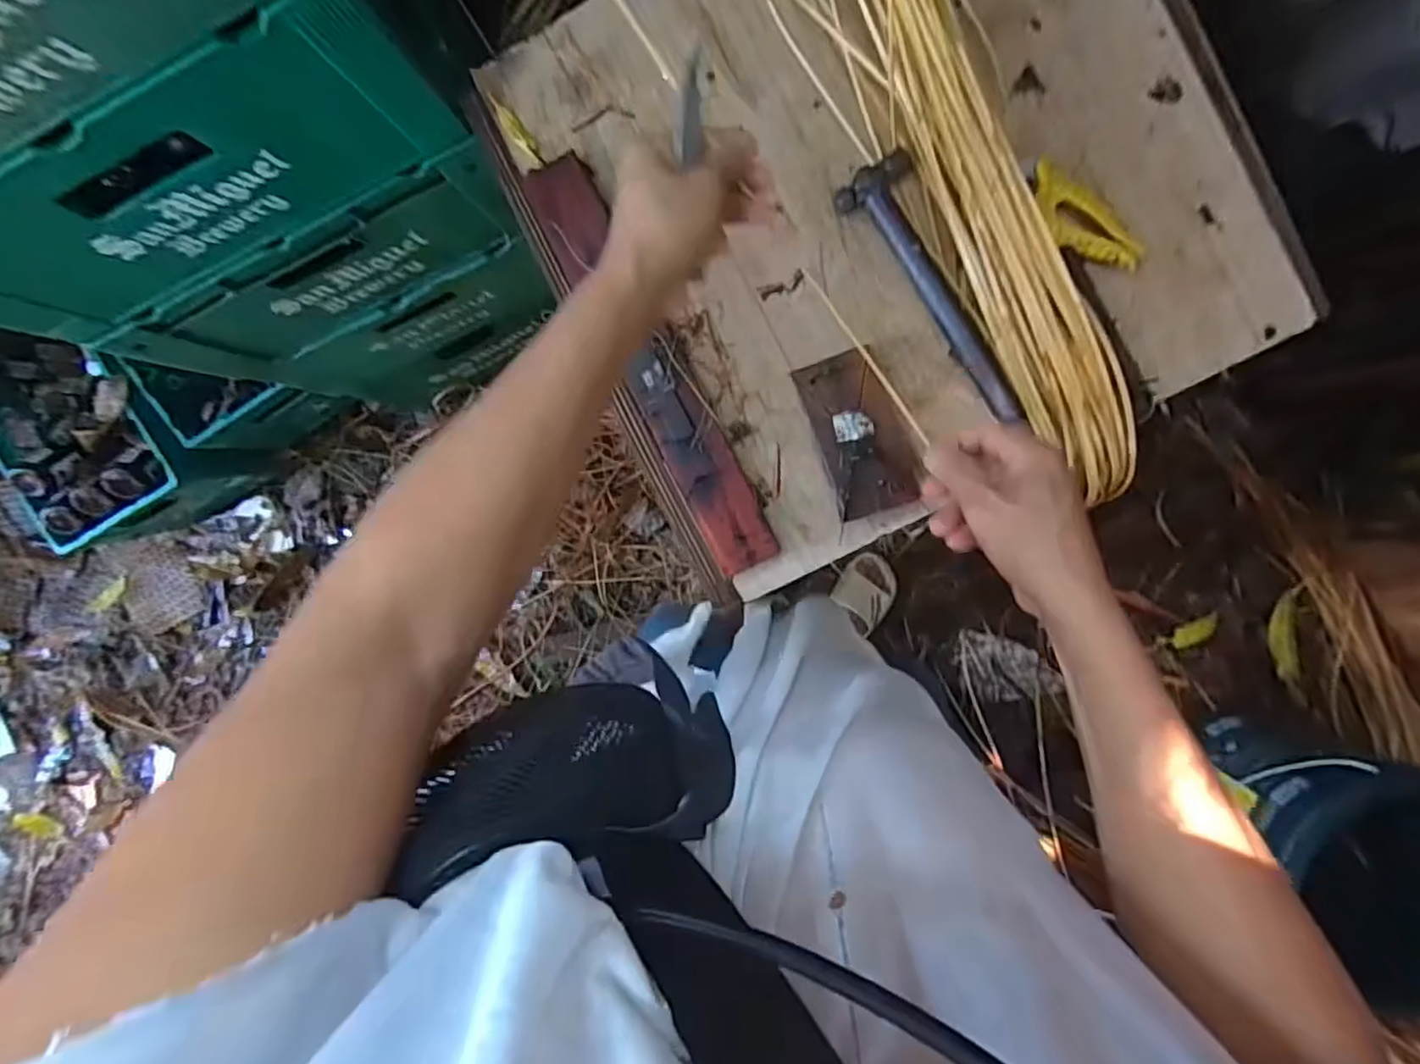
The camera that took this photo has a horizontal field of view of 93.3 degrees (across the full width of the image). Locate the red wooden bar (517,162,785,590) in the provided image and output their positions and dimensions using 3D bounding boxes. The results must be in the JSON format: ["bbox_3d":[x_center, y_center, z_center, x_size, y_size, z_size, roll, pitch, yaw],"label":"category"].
[{"bbox_3d":[-0.047,-0.128,0.527,0.054,0.039,0.349,-27,94,9],"label":"red wooden bar"}]

